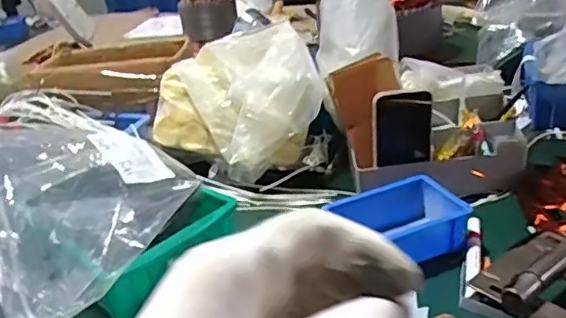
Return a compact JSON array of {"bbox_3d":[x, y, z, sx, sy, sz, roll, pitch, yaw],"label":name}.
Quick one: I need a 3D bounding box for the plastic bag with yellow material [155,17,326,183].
[{"bbox_3d":[-0.070,-0.074,0.837,0.226,0.183,0.175,-12,28,-9],"label":"plastic bag with yellow material"}]

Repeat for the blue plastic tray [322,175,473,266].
[{"bbox_3d":[0.137,0.077,0.693,0.152,0.050,0.109,-13,28,-11],"label":"blue plastic tray"}]

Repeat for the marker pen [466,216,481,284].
[{"bbox_3d":[0.214,0.102,0.647,0.015,0.018,0.133,3,29,19],"label":"marker pen"}]

